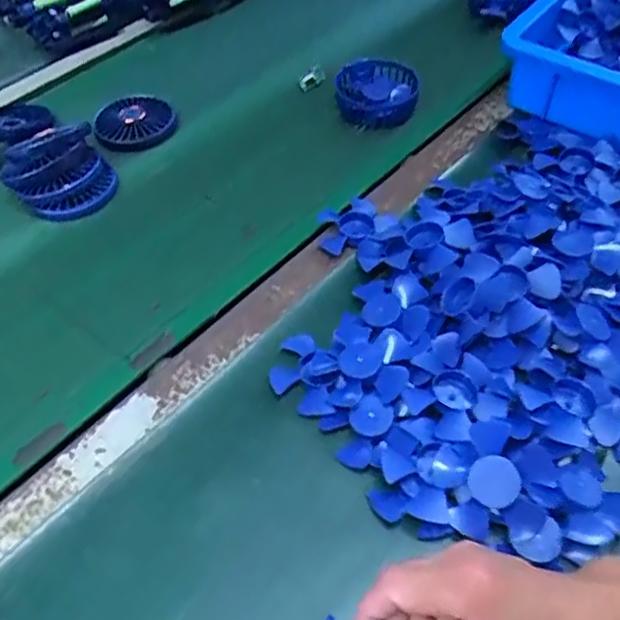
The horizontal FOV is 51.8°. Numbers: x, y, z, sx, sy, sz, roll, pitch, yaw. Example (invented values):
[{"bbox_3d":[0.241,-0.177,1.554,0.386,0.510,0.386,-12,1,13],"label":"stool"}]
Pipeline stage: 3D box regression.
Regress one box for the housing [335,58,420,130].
[{"bbox_3d":[0.075,-0.237,0.717,0.088,0.049,0.088,3,51,4],"label":"housing"}]

